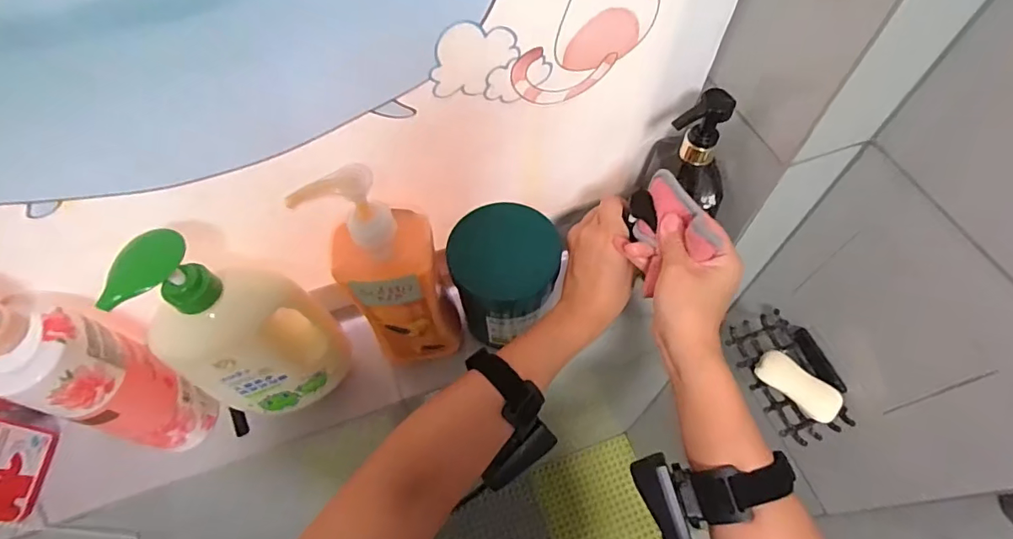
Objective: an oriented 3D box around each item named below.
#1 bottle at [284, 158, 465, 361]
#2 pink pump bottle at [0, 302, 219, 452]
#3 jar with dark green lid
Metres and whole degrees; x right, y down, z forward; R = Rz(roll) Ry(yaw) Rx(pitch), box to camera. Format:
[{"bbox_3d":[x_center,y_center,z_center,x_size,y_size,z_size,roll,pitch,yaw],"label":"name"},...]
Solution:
[{"bbox_3d":[-0.098,0.014,0.449,0.082,0.263,0.053,-21,61,-10],"label":"bottle"},{"bbox_3d":[-0.348,0.091,0.418,0.058,0.265,0.065,28,64,17],"label":"pink pump bottle"},{"bbox_3d":[-0.003,0.004,0.522,0.107,0.098,0.104,-1,60,1],"label":"jar with dark green lid"}]

